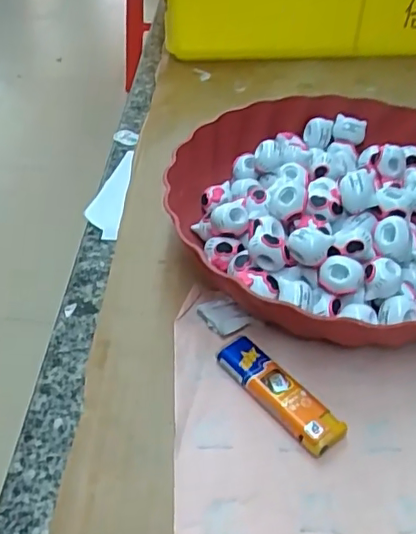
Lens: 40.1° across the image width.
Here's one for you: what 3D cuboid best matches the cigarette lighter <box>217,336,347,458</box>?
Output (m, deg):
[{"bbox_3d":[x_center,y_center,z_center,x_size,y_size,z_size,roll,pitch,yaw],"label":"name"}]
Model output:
[{"bbox_3d":[0.037,0.067,0.308,0.022,0.010,0.079,-31,51,-28],"label":"cigarette lighter"}]

